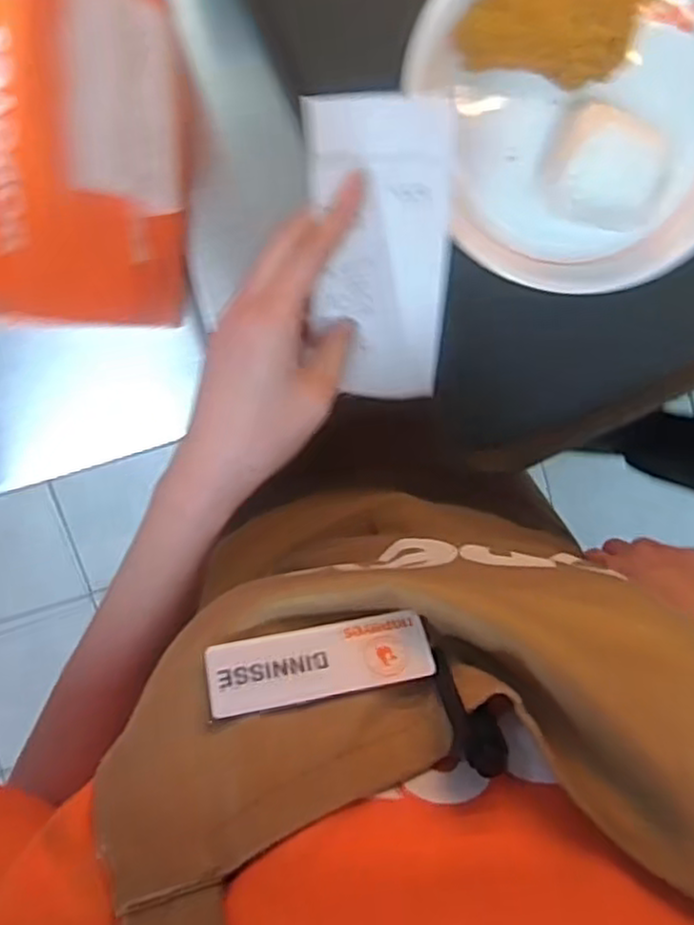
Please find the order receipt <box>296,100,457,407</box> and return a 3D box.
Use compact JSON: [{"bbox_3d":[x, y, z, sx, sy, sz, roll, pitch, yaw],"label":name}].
[{"bbox_3d":[0.017,-0.101,0.371,0.076,0.009,0.159,-16,130,-19],"label":"order receipt"}]

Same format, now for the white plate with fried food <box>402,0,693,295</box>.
[{"bbox_3d":[0.156,-0.220,0.446,0.201,0.065,0.212,0,100,-2],"label":"white plate with fried food"}]

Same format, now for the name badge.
[{"bbox_3d":[-0.009,0.067,0.246,0.075,0.004,0.025,-7,57,-12],"label":"name badge"}]

